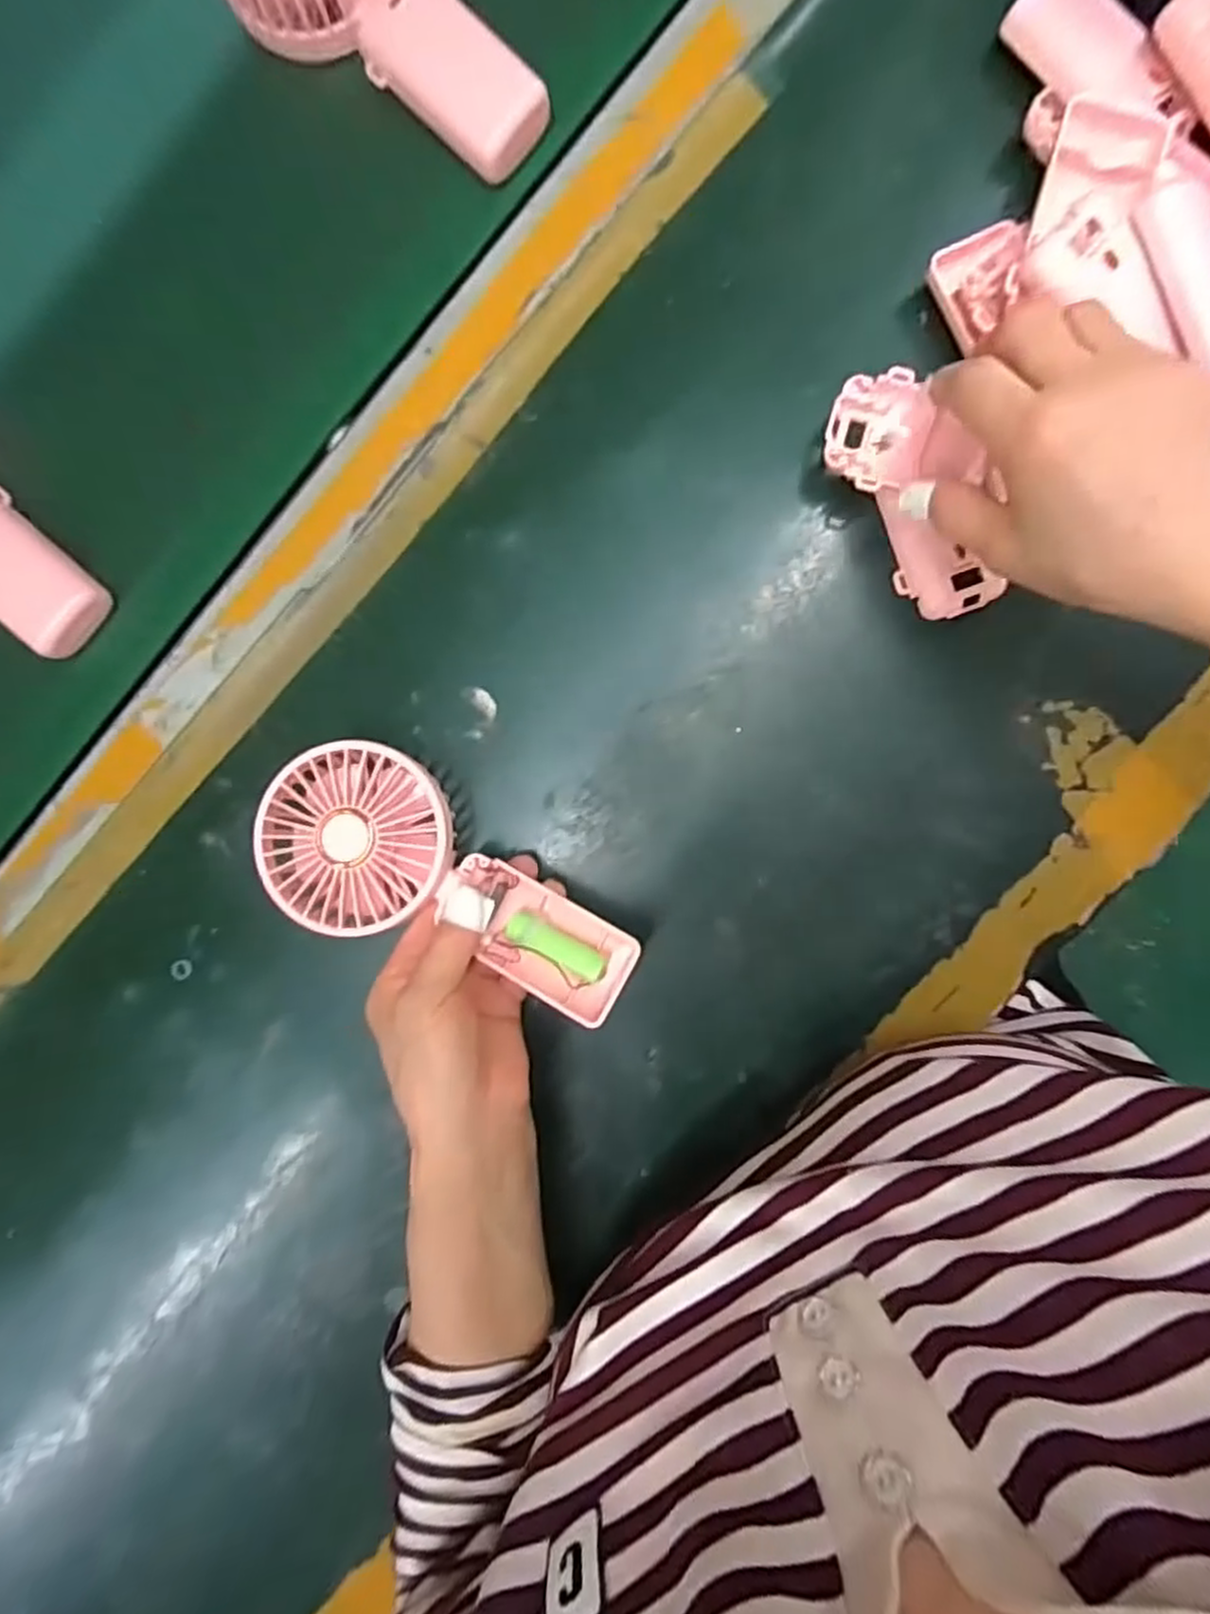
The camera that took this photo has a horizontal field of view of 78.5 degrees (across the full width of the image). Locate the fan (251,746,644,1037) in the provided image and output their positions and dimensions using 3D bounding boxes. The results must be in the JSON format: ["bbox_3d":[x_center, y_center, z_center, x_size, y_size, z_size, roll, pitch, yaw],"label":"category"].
[{"bbox_3d":[-0.071,0.036,0.342,0.178,0.027,0.080,28,94,-1],"label":"fan"}]

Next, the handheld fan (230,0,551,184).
[{"bbox_3d":[-0.110,-0.363,0.335,0.082,0.041,0.168,-39,89,4],"label":"handheld fan"}]

